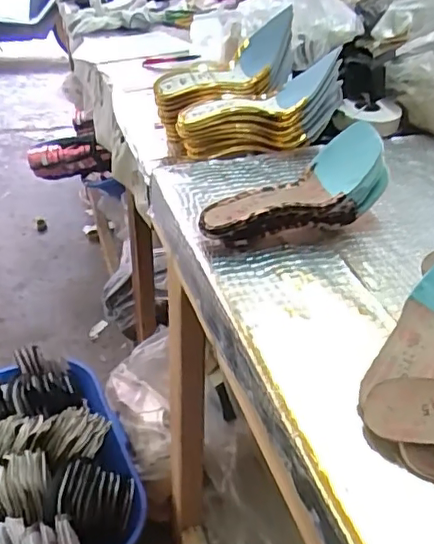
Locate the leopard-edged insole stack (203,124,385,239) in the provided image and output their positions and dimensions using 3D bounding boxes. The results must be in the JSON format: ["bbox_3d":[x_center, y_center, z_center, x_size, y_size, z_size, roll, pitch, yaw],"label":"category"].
[{"bbox_3d":[0.084,-0.090,0.637,0.219,0.089,0.079,-21,40,-10],"label":"leopard-edged insole stack"}]

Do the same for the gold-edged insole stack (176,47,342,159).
[{"bbox_3d":[0.058,-0.241,0.816,0.226,0.150,0.061,-1,36,-5],"label":"gold-edged insole stack"}]

